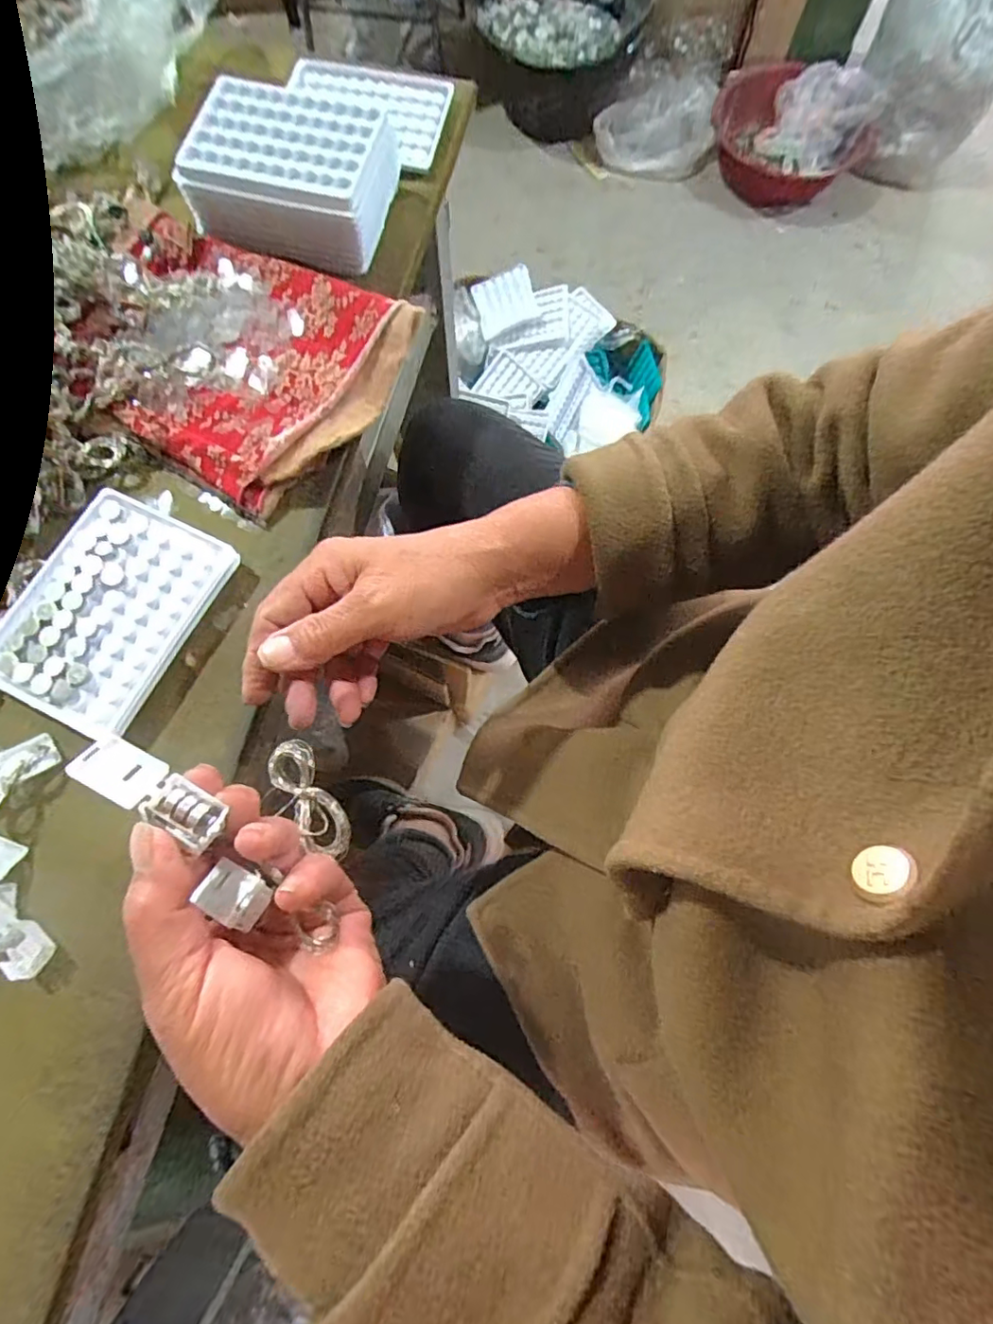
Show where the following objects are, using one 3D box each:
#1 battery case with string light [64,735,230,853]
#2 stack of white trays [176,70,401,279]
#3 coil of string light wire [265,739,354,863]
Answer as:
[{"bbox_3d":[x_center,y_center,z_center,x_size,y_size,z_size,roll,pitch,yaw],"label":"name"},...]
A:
[{"bbox_3d":[-0.125,0.049,0.209,0.056,0.012,0.019,31,47,2],"label":"battery case with string light"},{"bbox_3d":[-0.143,-0.344,0.406,0.126,0.057,0.089,12,75,1],"label":"stack of white trays"},{"bbox_3d":[-0.083,0.062,0.254,0.021,0.008,0.055,-30,90,-10],"label":"coil of string light wire"}]

